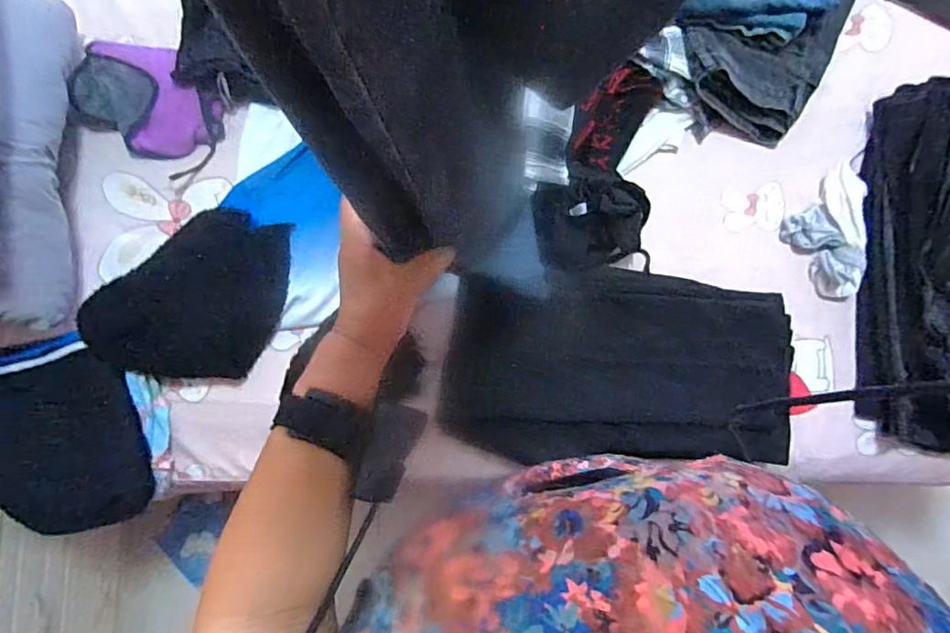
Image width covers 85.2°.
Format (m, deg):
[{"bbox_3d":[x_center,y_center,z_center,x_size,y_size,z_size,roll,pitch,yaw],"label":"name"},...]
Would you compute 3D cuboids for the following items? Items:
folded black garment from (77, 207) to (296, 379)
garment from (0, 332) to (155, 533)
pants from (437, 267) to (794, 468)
[{"bbox_3d":[-0.425,-0.037,0.782,0.279,0.045,0.265,9,79,6],"label":"folded black garment"},{"bbox_3d":[-0.618,0.174,0.746,0.254,0.061,0.279,-10,83,-1],"label":"garment"},{"bbox_3d":[0.196,0.069,0.738,0.479,0.043,0.271,0,79,4],"label":"pants"}]

